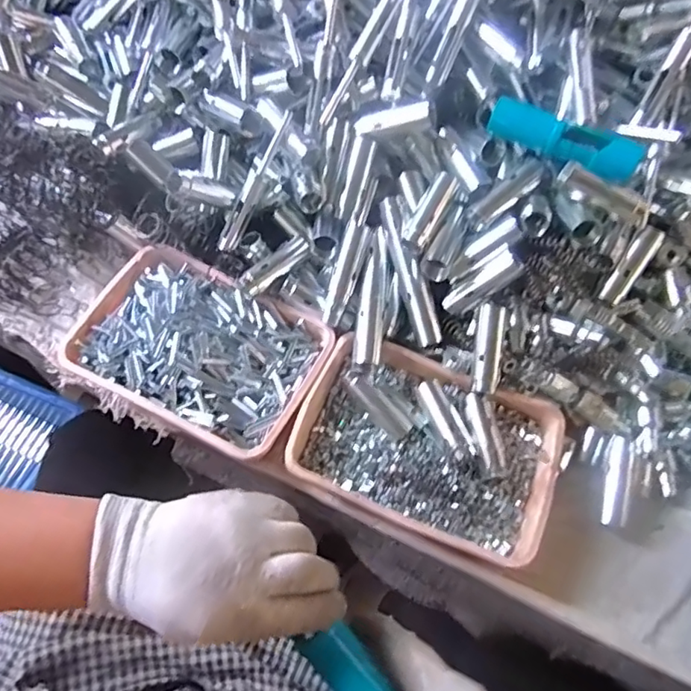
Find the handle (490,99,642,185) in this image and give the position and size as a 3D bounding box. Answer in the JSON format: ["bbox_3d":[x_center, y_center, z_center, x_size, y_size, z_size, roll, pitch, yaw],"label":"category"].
[{"bbox_3d":[0.172,-0.162,0.448,0.118,0.028,0.025,23,64,8],"label":"handle"}]

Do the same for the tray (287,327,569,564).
[{"bbox_3d":[0.067,0.078,0.459,0.199,0.037,0.136,22,63,7],"label":"tray"}]

